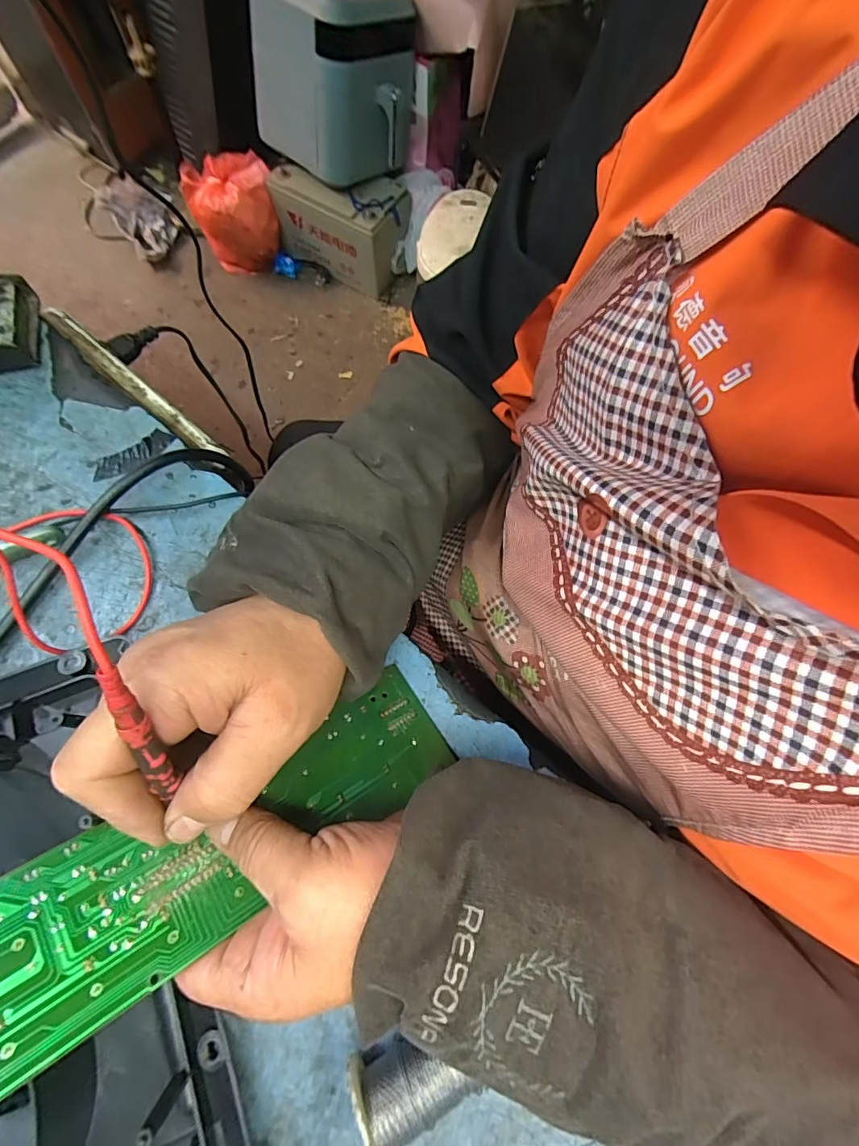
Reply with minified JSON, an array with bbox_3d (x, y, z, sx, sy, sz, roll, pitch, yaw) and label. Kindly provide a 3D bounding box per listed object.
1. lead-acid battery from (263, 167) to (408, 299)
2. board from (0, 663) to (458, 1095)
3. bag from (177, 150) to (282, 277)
[{"bbox_3d":[-0.241,-0.980,1.403,0.362,0.231,0.194,31,73,8],"label":"lead-acid battery"},{"bbox_3d":[-0.102,0.126,0.227,0.252,0.005,0.066,-24,73,-30],"label":"board"},{"bbox_3d":[-0.532,-0.988,1.401,0.214,0.210,0.189,-27,74,-11],"label":"bag"}]

